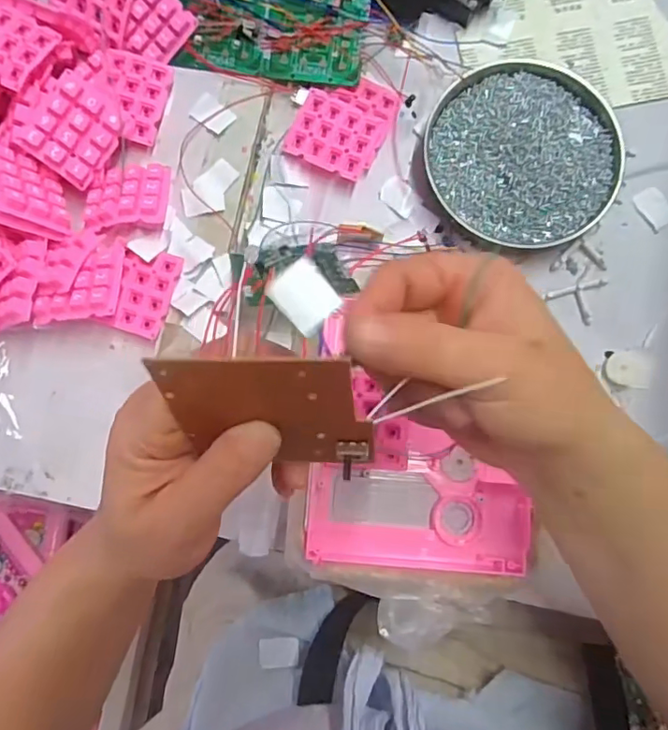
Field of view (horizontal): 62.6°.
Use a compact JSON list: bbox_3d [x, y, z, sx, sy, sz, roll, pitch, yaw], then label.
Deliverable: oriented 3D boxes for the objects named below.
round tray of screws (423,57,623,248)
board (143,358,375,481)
[{"bbox_3d":[0.134,-0.152,0.391,0.132,0.019,0.131,27,84,3],"label":"round tray of screws"},{"bbox_3d":[-0.023,0.016,0.193,0.073,0.051,0.008,4,53,1],"label":"board"}]

